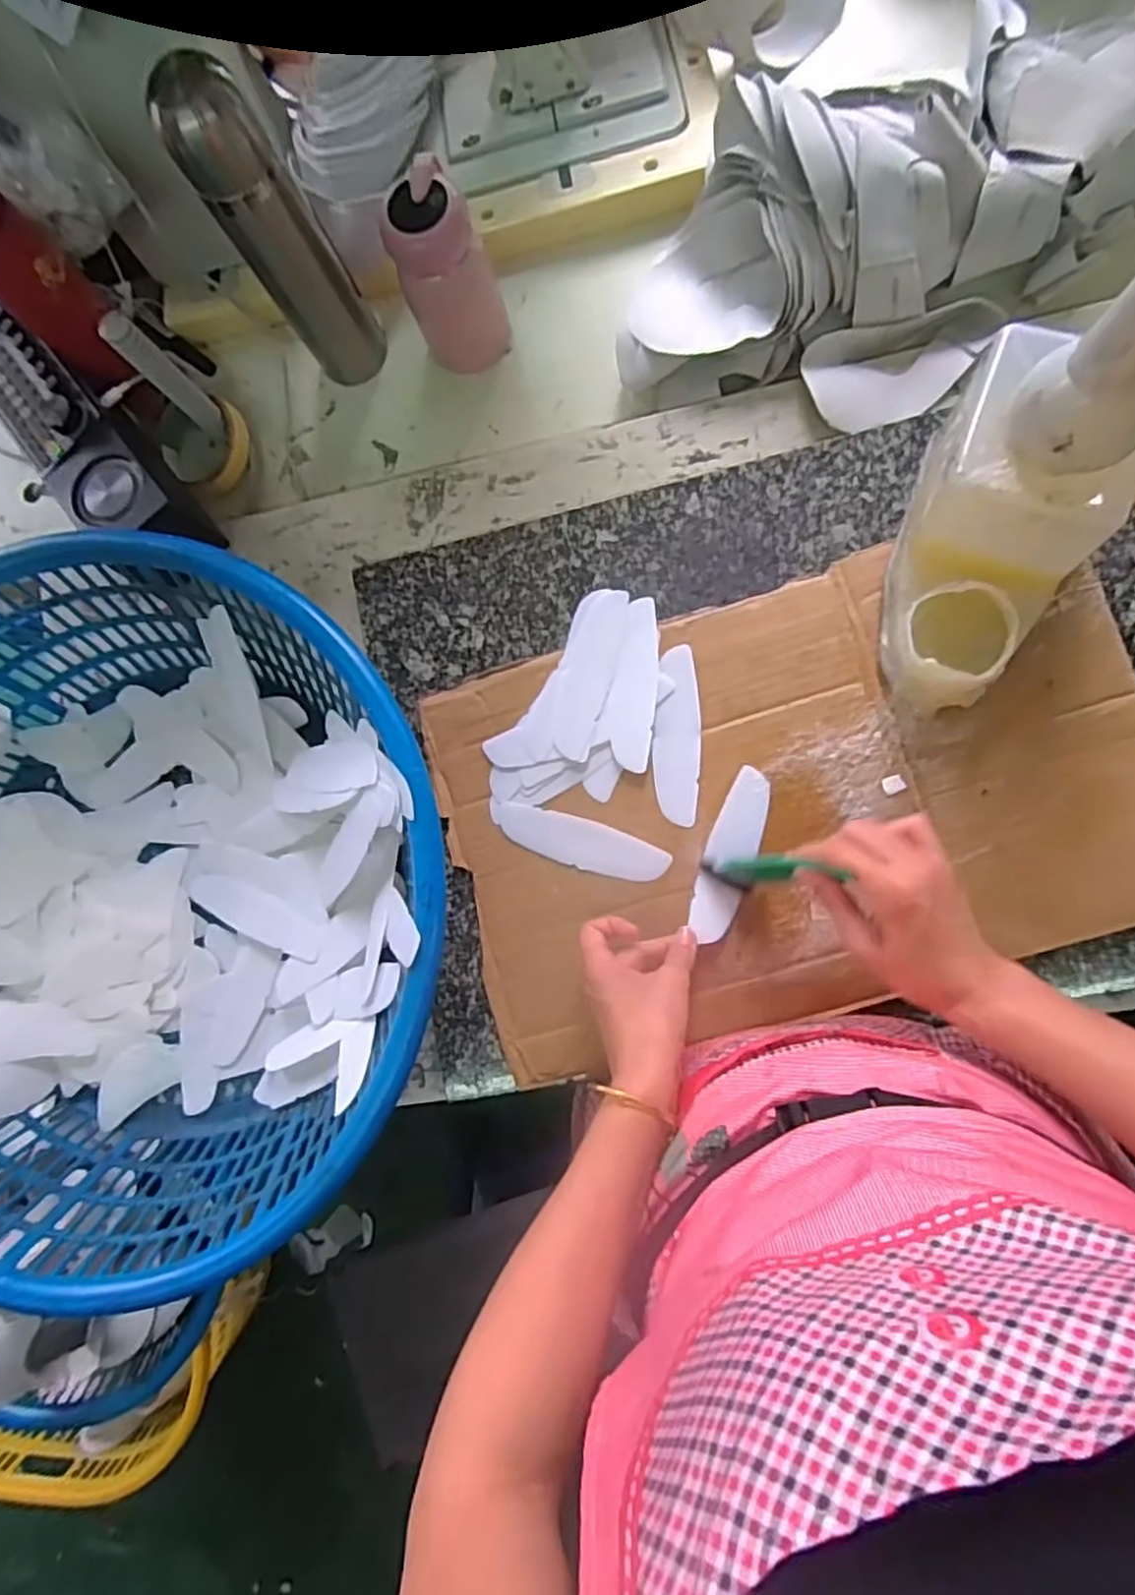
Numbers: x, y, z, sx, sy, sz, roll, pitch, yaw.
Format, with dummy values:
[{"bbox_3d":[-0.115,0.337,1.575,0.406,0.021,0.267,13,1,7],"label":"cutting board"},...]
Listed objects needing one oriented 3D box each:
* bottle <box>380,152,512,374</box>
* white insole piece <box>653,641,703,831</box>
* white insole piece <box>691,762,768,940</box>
[{"bbox_3d":[-0.099,-0.430,0.603,0.071,0.137,0.066,-21,82,5],"label":"bottle"},{"bbox_3d":[0.086,-0.048,0.567,0.035,0.004,0.136,2,85,8],"label":"white insole piece"},{"bbox_3d":[0.123,0.043,0.548,0.036,0.005,0.132,21,85,7],"label":"white insole piece"}]

